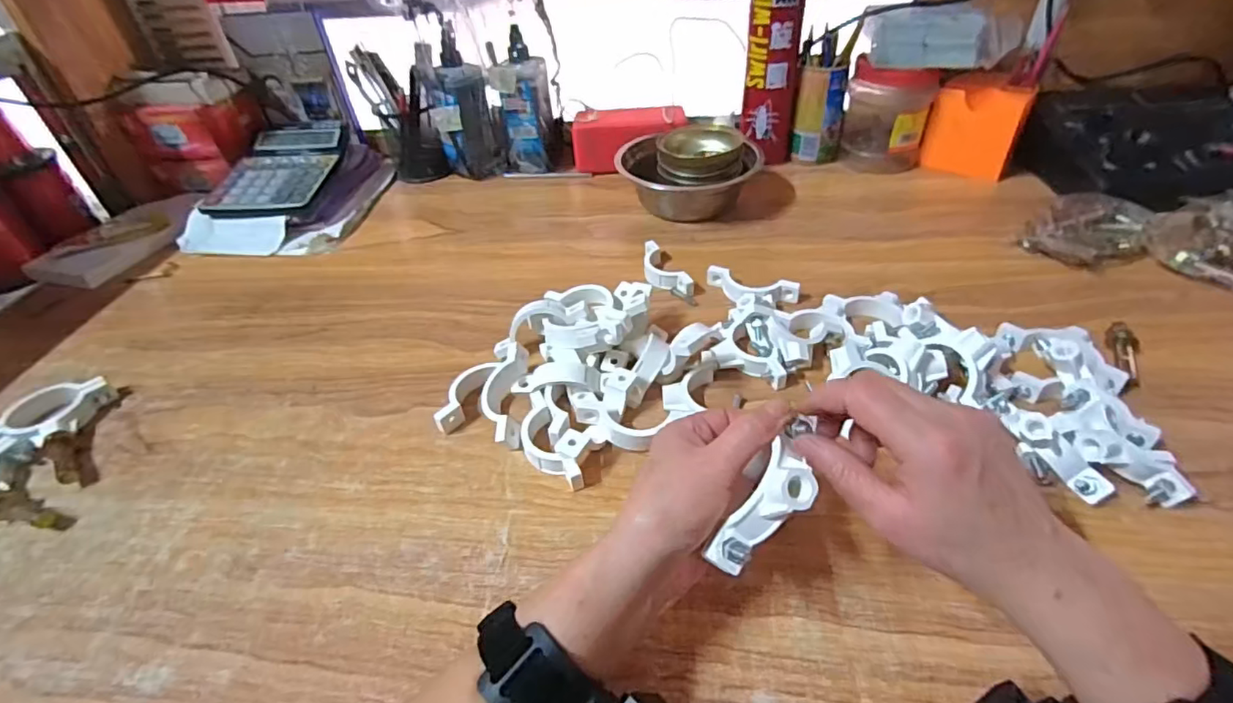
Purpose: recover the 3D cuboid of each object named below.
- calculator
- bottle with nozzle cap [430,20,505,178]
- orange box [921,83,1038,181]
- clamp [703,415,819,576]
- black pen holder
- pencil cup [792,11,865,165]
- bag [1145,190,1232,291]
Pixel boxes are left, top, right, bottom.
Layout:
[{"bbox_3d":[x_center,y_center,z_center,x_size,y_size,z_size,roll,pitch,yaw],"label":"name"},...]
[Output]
[{"bbox_3d":[-0.425,-0.231,0.726,0.125,0.019,0.174,-3,51,0],"label":"calculator"},{"bbox_3d":[-0.202,-0.312,0.755,0.077,0.171,0.062,-16,42,-13],"label":"bottle with nozzle cap"},{"bbox_3d":[0.439,-0.270,0.704,0.099,0.099,0.063,24,48,29],"label":"orange box"},{"bbox_3d":[0.075,0.071,0.274,0.031,0.030,0.084,34,94,36],"label":"clamp"},{"bbox_3d":[-0.284,-0.312,0.774,0.104,0.152,0.074,-16,42,-13],"label":"black pen holder"},{"bbox_3d":[0.261,-0.317,0.730,0.062,0.150,0.055,7,42,13],"label":"pencil cup"},{"bbox_3d":[0.569,-0.108,0.538,0.118,0.038,0.101,-33,48,-29],"label":"bag"}]

